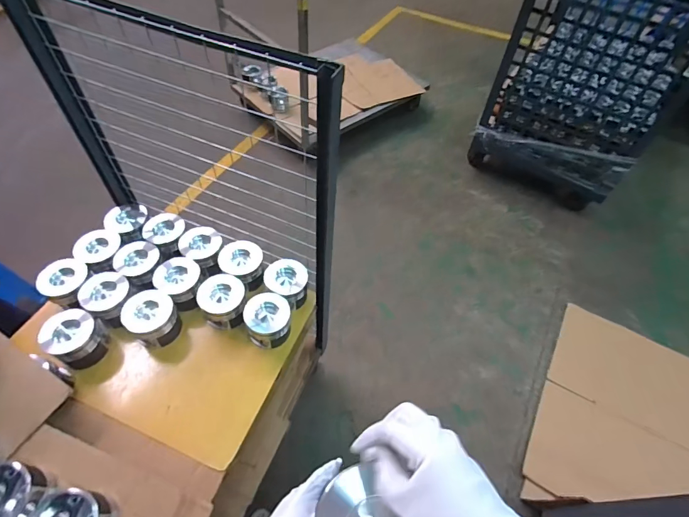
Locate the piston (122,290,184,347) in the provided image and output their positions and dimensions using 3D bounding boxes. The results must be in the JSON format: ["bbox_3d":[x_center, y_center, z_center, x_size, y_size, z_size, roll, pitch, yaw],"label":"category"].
[{"bbox_3d":[-0.501,0.153,0.994,0.124,0.102,0.132,-36,63,-25],"label":"piston"}]

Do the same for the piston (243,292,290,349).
[{"bbox_3d":[-0.197,0.161,0.989,0.111,0.100,0.104,1,54,-2],"label":"piston"}]

